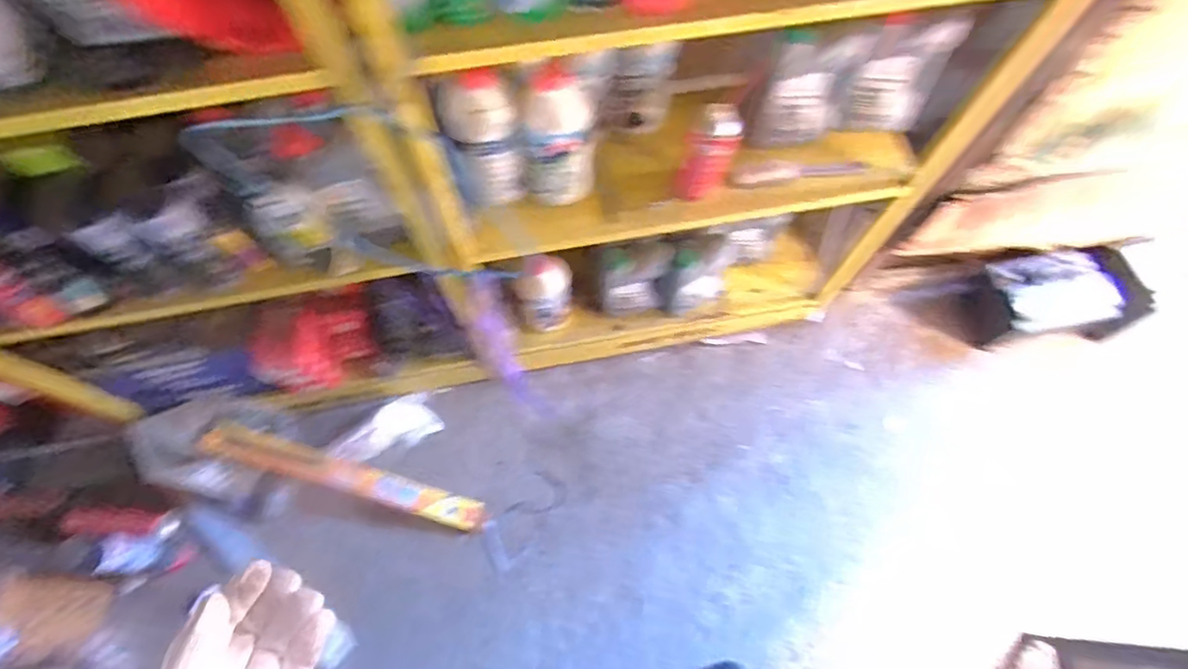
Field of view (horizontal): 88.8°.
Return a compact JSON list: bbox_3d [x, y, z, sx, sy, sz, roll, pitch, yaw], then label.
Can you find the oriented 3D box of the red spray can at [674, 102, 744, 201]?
[{"bbox_3d":[0.175,-0.275,0.916,0.077,0.151,0.086,17,69,7],"label":"red spray can"}]

